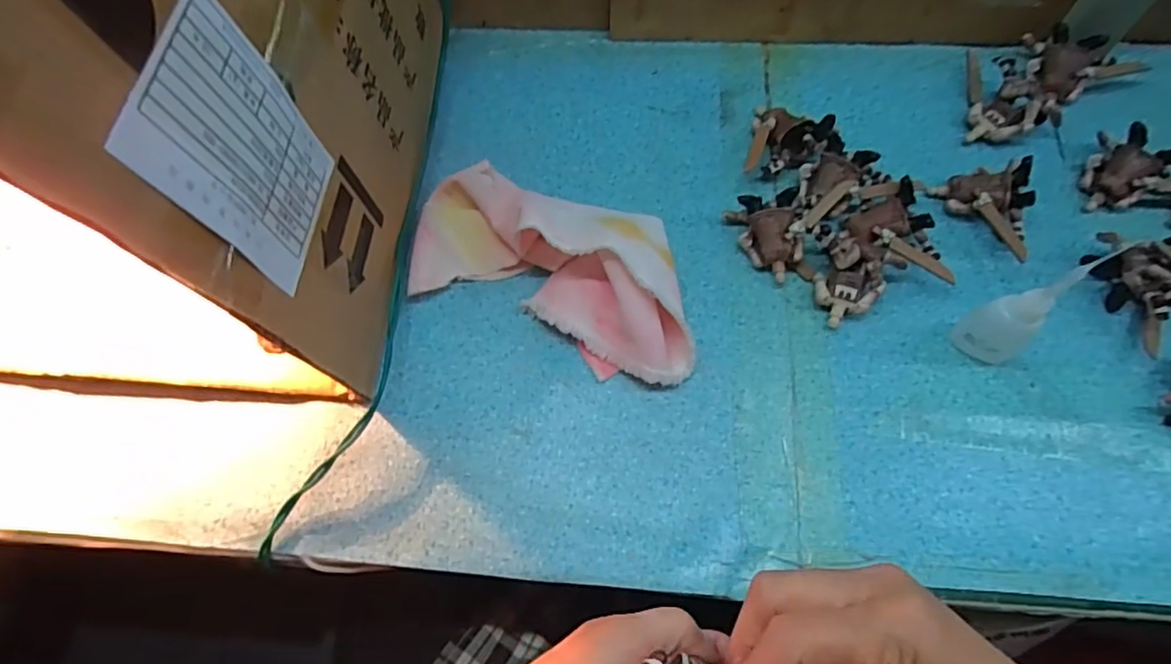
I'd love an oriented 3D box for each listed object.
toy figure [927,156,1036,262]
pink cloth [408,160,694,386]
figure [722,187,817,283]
[{"bbox_3d":[0.281,-0.085,0.401,0.053,0.031,0.072,-28,69,-8],"label":"toy figure"},{"bbox_3d":[-0.014,-0.048,0.390,0.196,0.049,0.117,19,70,10],"label":"pink cloth"},{"bbox_3d":[0.125,-0.062,0.402,0.044,0.029,0.057,-11,68,-2],"label":"figure"}]

